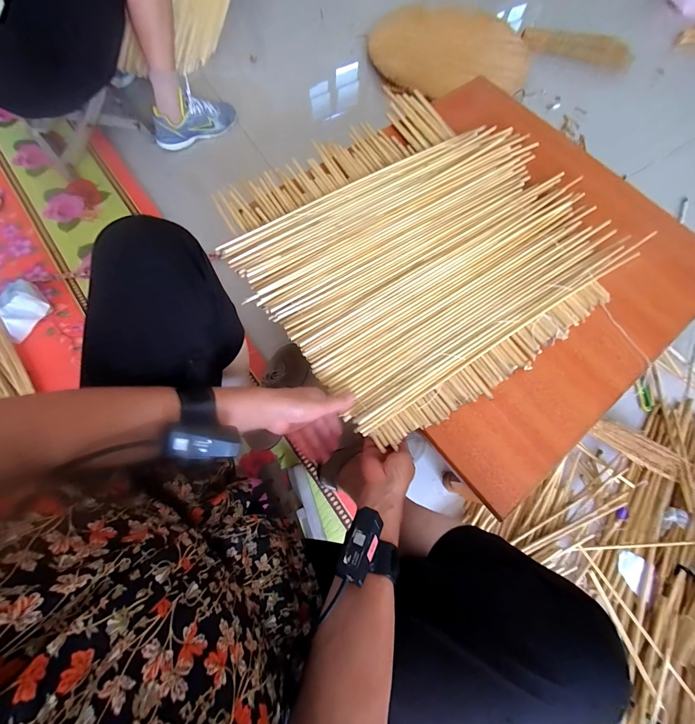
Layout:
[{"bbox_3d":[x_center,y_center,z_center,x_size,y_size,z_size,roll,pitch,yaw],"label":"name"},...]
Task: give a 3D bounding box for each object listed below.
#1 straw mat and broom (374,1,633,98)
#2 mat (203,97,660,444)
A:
[{"bbox_3d":[0.535,-1.089,1.115,0.937,0.090,0.287,-2,71,-3],"label":"straw mat and broom"},{"bbox_3d":[0.128,-0.230,0.606,0.605,0.027,0.577,-38,76,-13],"label":"mat"}]

